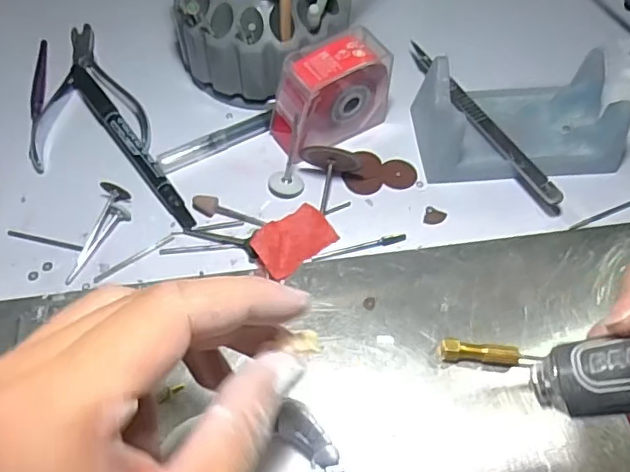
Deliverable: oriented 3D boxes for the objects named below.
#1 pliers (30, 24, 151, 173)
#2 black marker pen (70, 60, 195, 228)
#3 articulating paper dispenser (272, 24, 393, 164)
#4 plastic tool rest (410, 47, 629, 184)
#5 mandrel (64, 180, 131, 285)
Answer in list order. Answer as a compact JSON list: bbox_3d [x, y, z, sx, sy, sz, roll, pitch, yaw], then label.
[{"bbox_3d":[-0.138,-0.092,0.347,0.066,0.008,0.120,-10,58,-7],"label":"pliers"},{"bbox_3d":[-0.106,-0.054,0.322,0.012,0.011,0.136,-31,62,-18],"label":"black marker pen"},{"bbox_3d":[0.006,-0.077,0.312,0.067,0.056,0.029,-29,62,-17],"label":"articulating paper dispenser"},{"bbox_3d":[0.112,-0.069,0.317,0.106,0.038,0.070,-5,57,-3],"label":"plastic tool rest"},{"bbox_3d":[-0.113,-0.002,0.289,0.014,0.012,0.056,12,58,8],"label":"mandrel"}]

